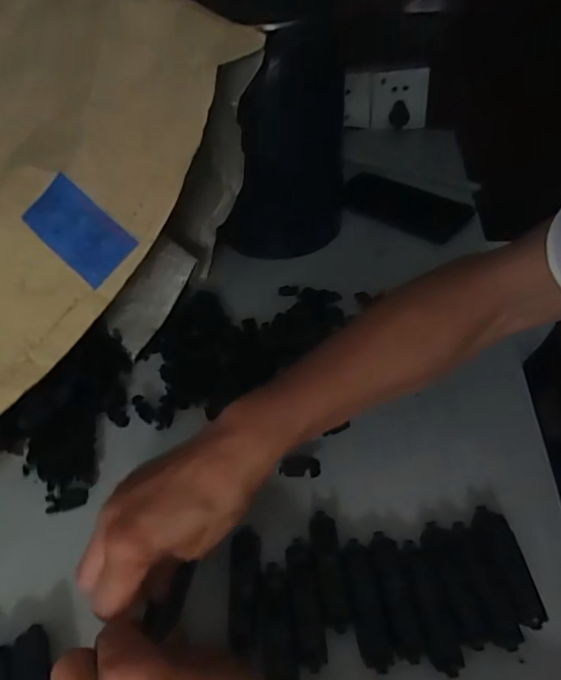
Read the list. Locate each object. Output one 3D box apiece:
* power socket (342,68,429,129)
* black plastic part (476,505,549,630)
[{"bbox_3d":[0.157,-0.357,0.754,0.127,0.081,0.014,-11,45,-5],"label":"power socket"},{"bbox_3d":[0.144,0.141,0.319,0.020,0.010,0.073,-7,45,-2],"label":"black plastic part"}]

